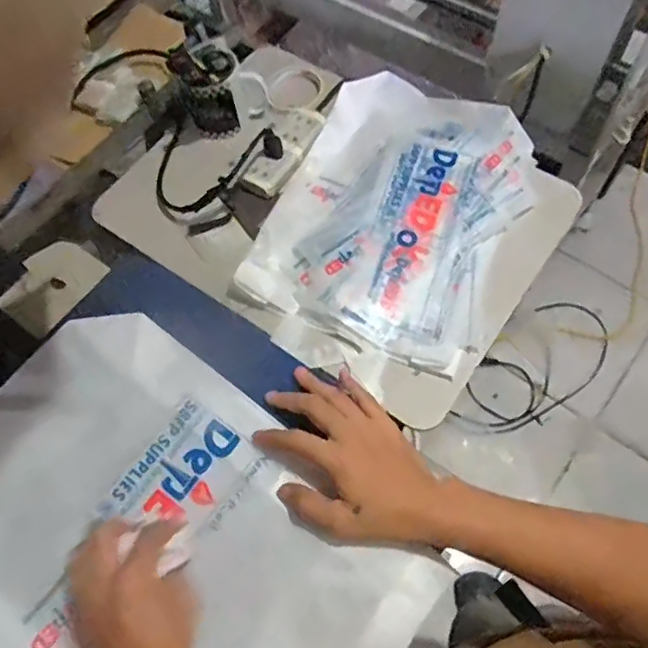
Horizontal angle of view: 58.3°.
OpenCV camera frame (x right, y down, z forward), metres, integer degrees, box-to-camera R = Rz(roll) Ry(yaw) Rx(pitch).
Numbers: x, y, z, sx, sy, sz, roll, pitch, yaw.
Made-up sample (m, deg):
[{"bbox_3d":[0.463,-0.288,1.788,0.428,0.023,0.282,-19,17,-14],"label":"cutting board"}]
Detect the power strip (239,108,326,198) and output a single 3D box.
[{"bbox_3d":[-0.056,-0.237,0.805,0.056,0.032,0.153,24,67,15],"label":"power strip"}]

